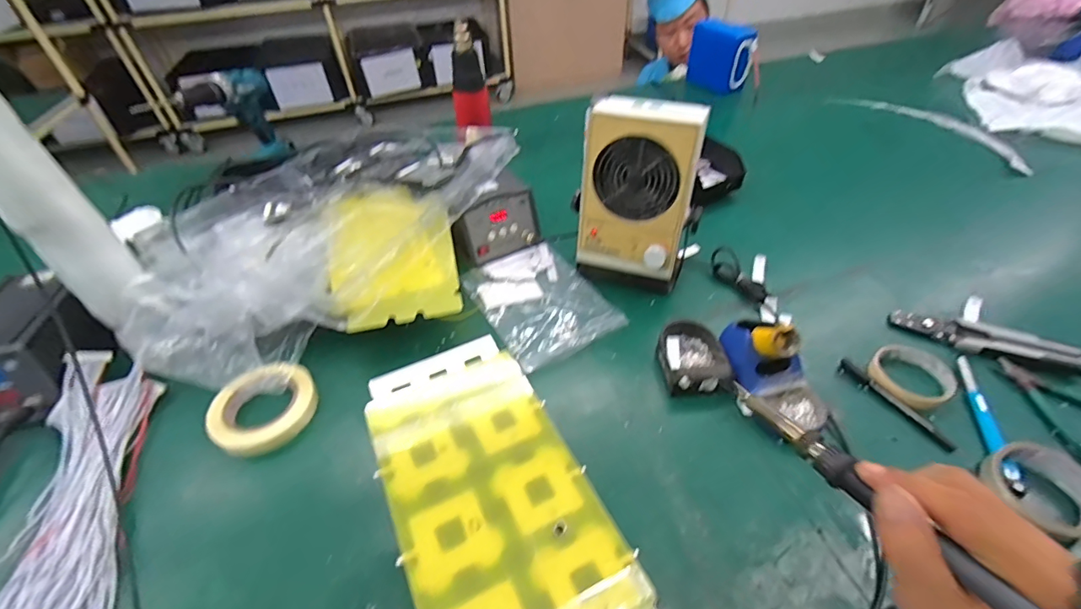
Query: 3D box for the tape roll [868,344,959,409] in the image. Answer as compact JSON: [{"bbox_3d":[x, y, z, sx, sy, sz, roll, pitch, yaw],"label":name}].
[{"bbox_3d":[0.455,0.085,0.574,0.085,0.016,0.085,-2,44,2],"label":"tape roll"}]

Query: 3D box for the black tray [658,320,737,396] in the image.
[{"bbox_3d":[0.192,0.064,0.585,0.084,0.023,0.098,-3,44,0],"label":"black tray"}]

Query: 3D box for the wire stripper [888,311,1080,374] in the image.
[{"bbox_3d":[0.577,0.042,0.608,0.201,0.014,0.055,20,49,22],"label":"wire stripper"}]

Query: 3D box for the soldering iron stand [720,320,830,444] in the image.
[{"bbox_3d":[0.277,0.072,0.548,0.085,0.078,0.148,-11,44,-7],"label":"soldering iron stand"}]

